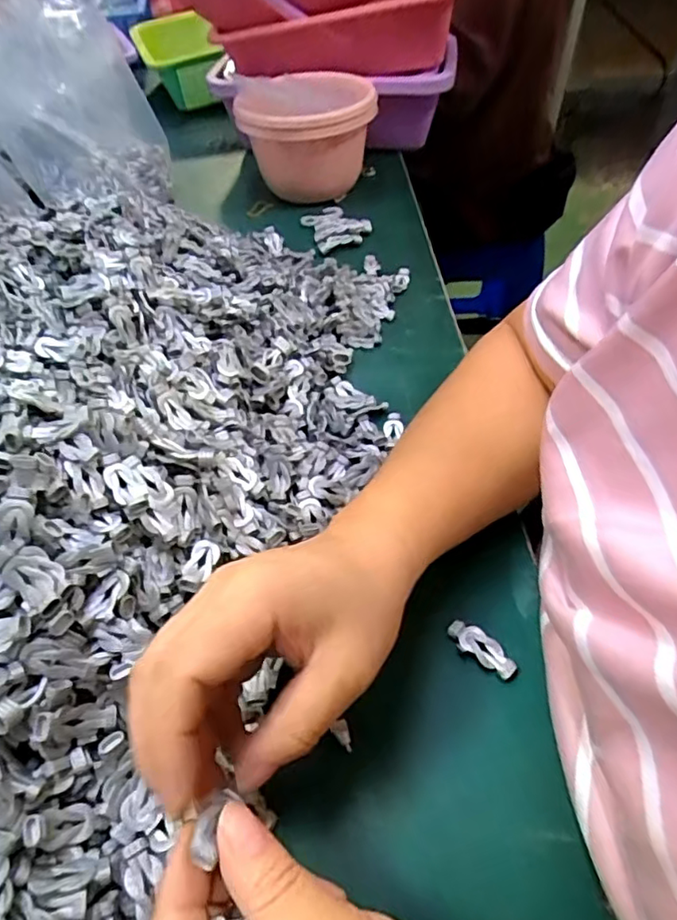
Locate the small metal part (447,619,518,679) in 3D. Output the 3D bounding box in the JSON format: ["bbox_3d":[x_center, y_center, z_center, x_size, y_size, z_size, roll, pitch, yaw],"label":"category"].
[{"bbox_3d":[0.073,0.096,0.294,0.037,0.006,0.014,33,57,29],"label":"small metal part"}]

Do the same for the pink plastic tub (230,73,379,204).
[{"bbox_3d":[-0.032,-0.335,0.612,0.134,0.103,0.114,-6,48,-2],"label":"pink plastic tub"}]

